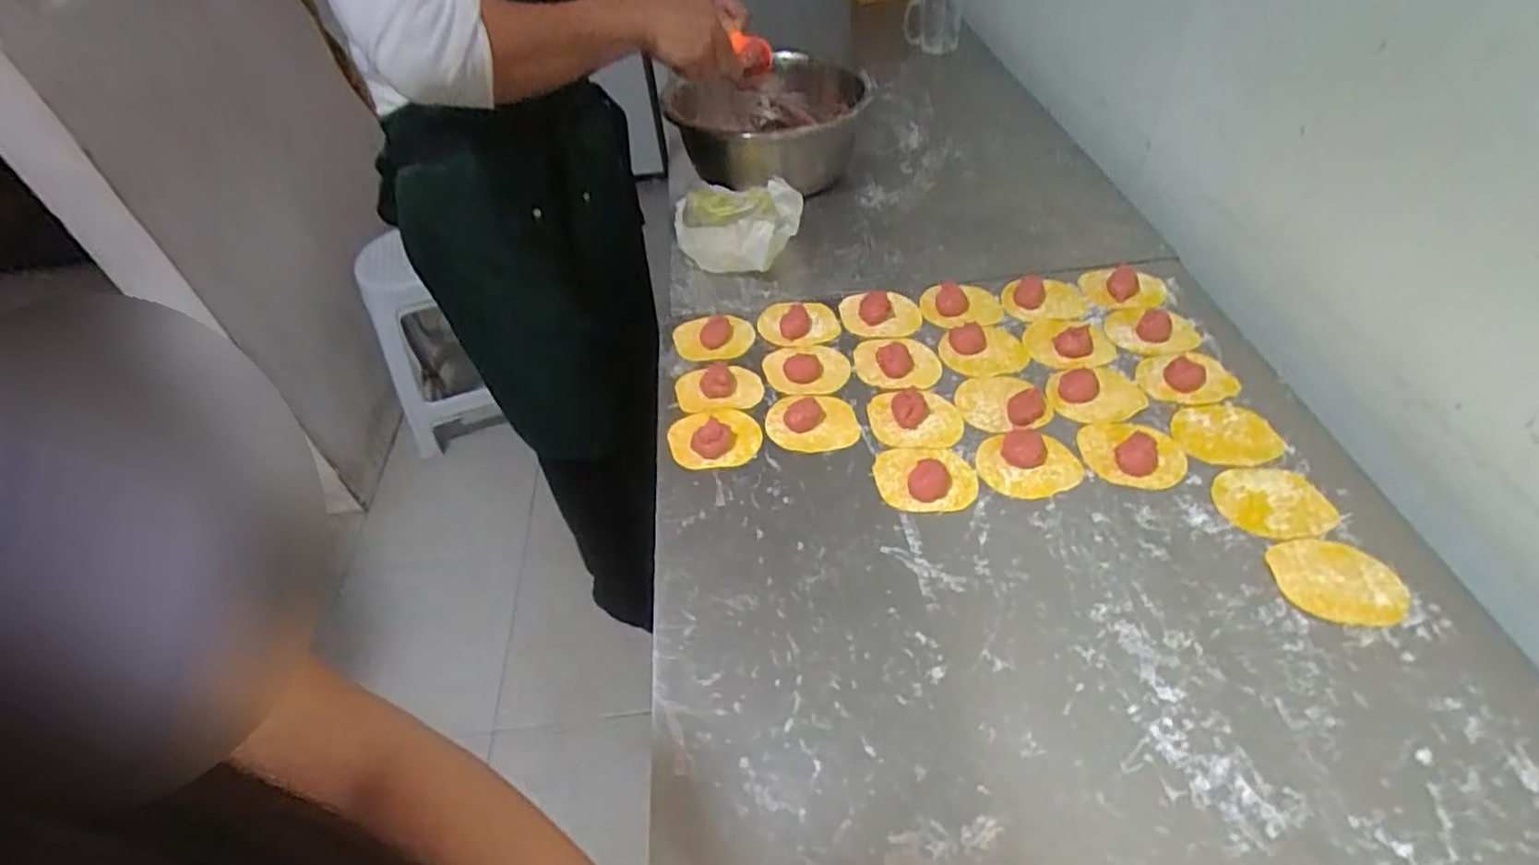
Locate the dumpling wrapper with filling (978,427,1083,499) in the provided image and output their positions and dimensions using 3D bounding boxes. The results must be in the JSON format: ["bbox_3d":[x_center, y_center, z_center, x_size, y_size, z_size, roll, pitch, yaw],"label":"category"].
[{"bbox_3d":[0.231,0.025,0.637,0.086,0.013,0.067,-6,46,-1],"label":"dumpling wrapper with filling"}]

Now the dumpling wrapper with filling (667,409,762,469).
[{"bbox_3d":[-0.053,0.001,0.678,0.087,0.019,0.067,-9,46,-4],"label":"dumpling wrapper with filling"}]

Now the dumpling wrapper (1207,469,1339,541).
[{"bbox_3d":[0.416,0.057,0.593,0.085,0.004,0.069,-3,46,3],"label":"dumpling wrapper"}]

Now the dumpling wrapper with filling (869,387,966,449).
[{"bbox_3d":[0.139,-0.017,0.683,0.087,0.016,0.069,1,46,7],"label":"dumpling wrapper with filling"}]

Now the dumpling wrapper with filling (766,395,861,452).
[{"bbox_3d":[0.041,-0.014,0.692,0.086,0.013,0.068,-3,46,3],"label":"dumpling wrapper with filling"}]

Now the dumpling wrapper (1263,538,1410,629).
[{"bbox_3d":[0.430,0.113,0.541,0.086,0.004,0.070,1,46,7],"label":"dumpling wrapper"}]

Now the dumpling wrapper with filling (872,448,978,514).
[{"bbox_3d":[0.138,0.037,0.633,0.086,0.015,0.070,-3,46,3],"label":"dumpling wrapper with filling"}]

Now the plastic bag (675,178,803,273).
[{"bbox_3d":[-0.037,-0.268,0.900,0.157,0.078,0.151,1,46,6],"label":"plastic bag"}]

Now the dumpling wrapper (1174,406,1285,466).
[{"bbox_3d":[0.412,0.003,0.647,0.094,0.005,0.070,3,49,1],"label":"dumpling wrapper"}]

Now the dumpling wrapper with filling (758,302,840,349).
[{"bbox_3d":[0.032,-0.121,0.796,0.087,0.013,0.069,-7,46,-1],"label":"dumpling wrapper with filling"}]

